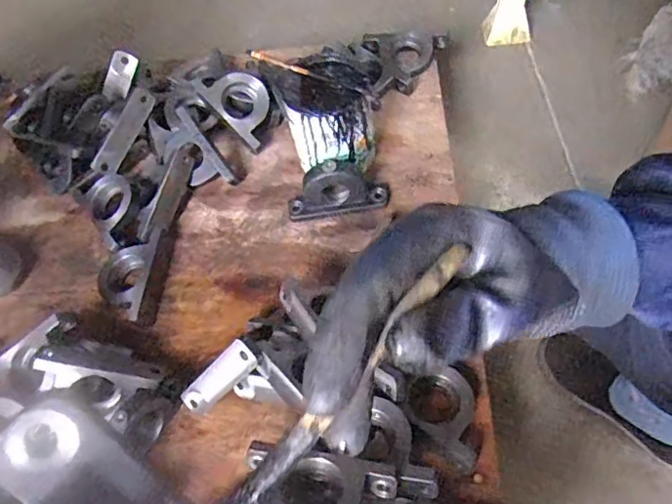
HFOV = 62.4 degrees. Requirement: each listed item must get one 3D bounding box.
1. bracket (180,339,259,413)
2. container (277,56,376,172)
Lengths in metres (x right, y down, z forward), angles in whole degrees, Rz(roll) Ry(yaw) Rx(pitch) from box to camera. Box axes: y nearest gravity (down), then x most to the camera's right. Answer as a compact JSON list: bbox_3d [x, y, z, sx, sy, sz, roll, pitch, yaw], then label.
[{"bbox_3d":[-0.143,0.157,0.687,0.034,0.166,0.037,13,50,-34],"label":"bracket"},{"bbox_3d":[-0.008,-0.204,0.862,0.124,0.155,0.122,-9,58,2],"label":"container"}]

